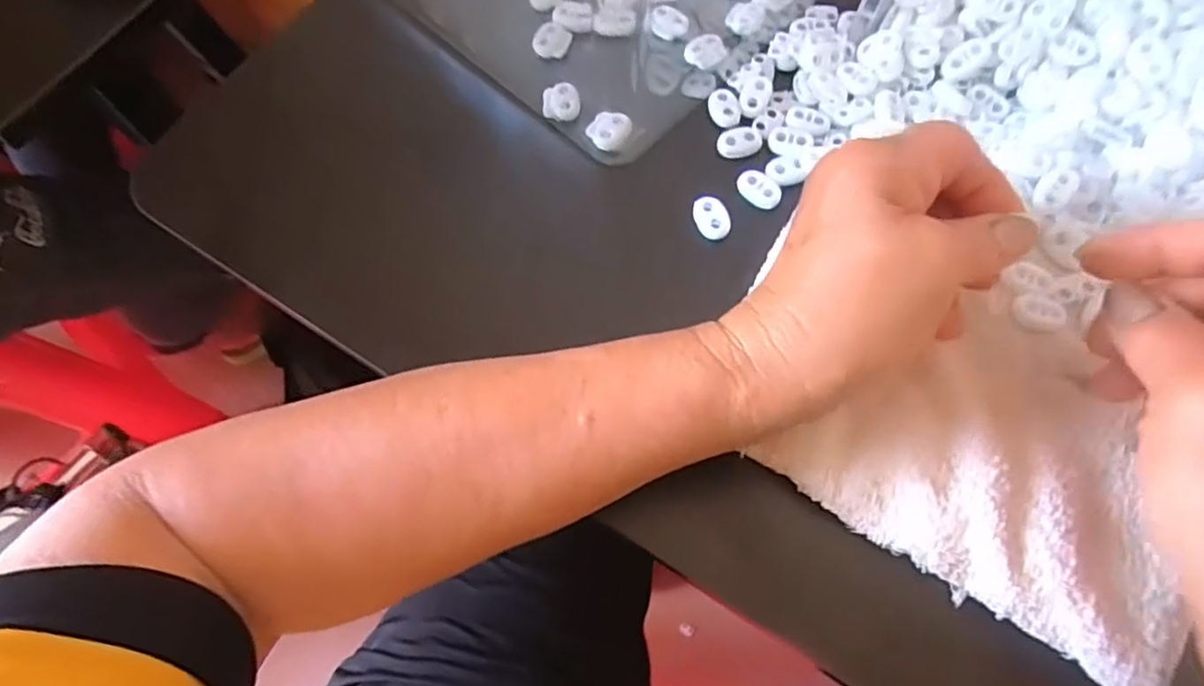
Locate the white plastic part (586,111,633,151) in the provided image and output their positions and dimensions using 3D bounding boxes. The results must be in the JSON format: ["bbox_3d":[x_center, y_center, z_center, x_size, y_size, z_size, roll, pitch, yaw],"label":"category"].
[{"bbox_3d":[0.004,-0.110,0.346,0.020,0.004,0.023,31,71,15],"label":"white plastic part"}]

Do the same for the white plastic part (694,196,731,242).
[{"bbox_3d":[0.053,-0.061,0.323,0.016,0.004,0.023,-15,67,-4],"label":"white plastic part"}]

